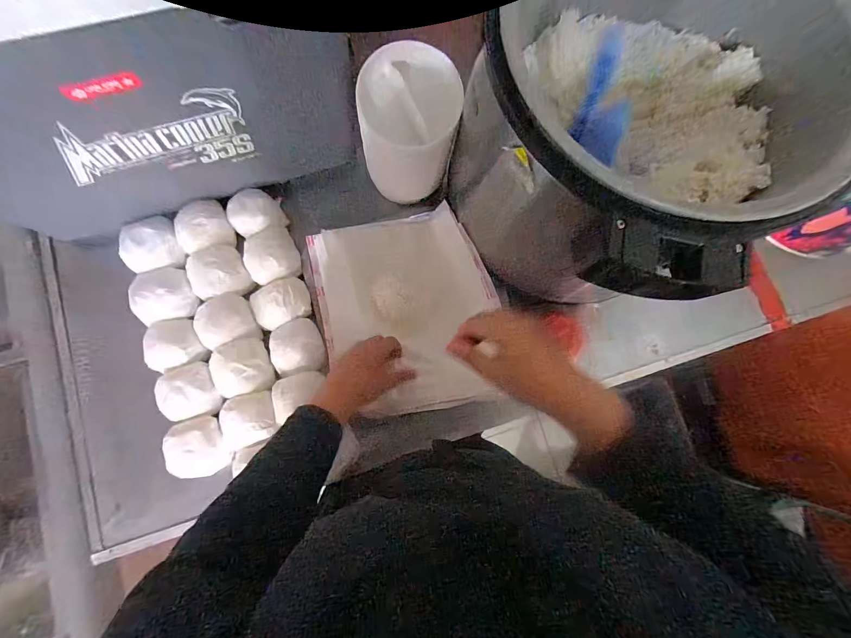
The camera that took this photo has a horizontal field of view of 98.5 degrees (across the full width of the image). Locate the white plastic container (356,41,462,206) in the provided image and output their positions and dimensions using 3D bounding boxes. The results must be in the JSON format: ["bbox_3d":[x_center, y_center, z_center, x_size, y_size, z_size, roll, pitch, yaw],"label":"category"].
[{"bbox_3d":[-0.022,-0.246,0.504,0.124,0.181,0.114,0,81,-4],"label":"white plastic container"}]

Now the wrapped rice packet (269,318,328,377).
[{"bbox_3d":[-0.188,0.040,0.535,0.080,0.040,0.079,-10,82,-5],"label":"wrapped rice packet"}]

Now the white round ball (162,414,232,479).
[{"bbox_3d":[-0.315,0.178,0.502,0.071,0.041,0.080,-20,83,-6],"label":"white round ball"}]

